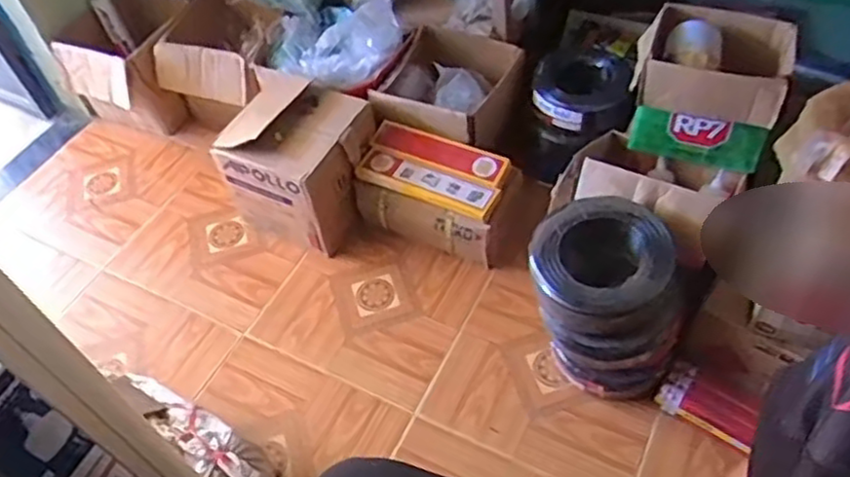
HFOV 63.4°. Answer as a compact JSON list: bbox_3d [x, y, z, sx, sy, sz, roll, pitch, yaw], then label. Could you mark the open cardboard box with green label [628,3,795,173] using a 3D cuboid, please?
[{"bbox_3d":[0.522,-0.287,1.259,0.239,0.203,0.256,16,55,17],"label":"open cardboard box with green label"}]

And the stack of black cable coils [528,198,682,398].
[{"bbox_3d":[0.305,0.112,1.196,0.235,0.295,0.234,-2,52,4],"label":"stack of black cable coils"}]

